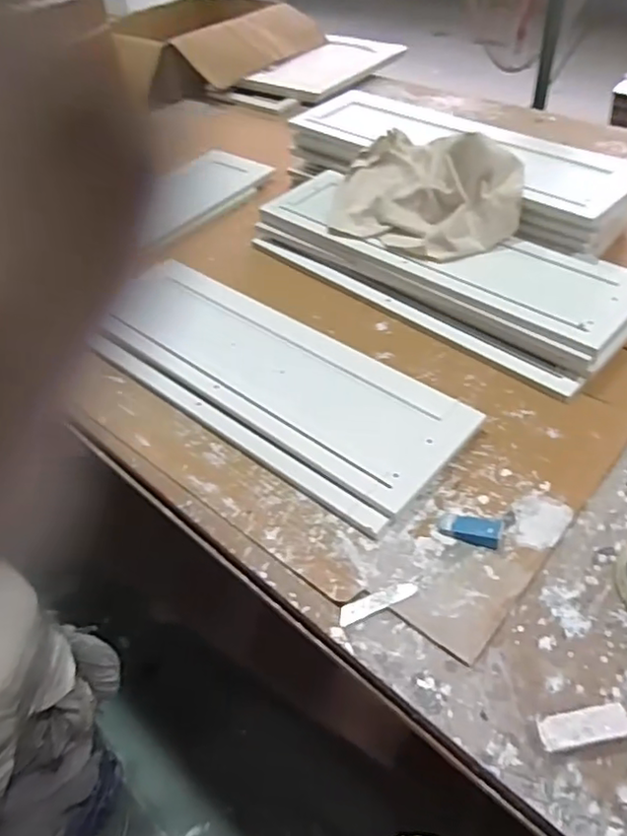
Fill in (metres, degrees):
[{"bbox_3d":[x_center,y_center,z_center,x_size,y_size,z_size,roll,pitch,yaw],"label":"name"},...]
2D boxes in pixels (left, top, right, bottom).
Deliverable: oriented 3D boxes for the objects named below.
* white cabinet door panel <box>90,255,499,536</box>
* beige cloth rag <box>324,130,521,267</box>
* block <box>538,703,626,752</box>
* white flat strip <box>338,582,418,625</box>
[{"bbox_3d":[-0.073,-0.062,0.830,0.562,0.033,0.204,31,58,29],"label":"white cabinet door panel"},{"bbox_3d":[0.156,-0.348,0.926,0.299,0.118,0.176,25,53,26],"label":"beige cloth rag"},{"bbox_3d":[0.221,0.253,0.506,0.075,0.021,0.028,-11,48,-4],"label":"block"},{"bbox_3d":[0.063,0.180,0.611,0.082,0.004,0.019,-20,49,-12],"label":"white flat strip"}]

